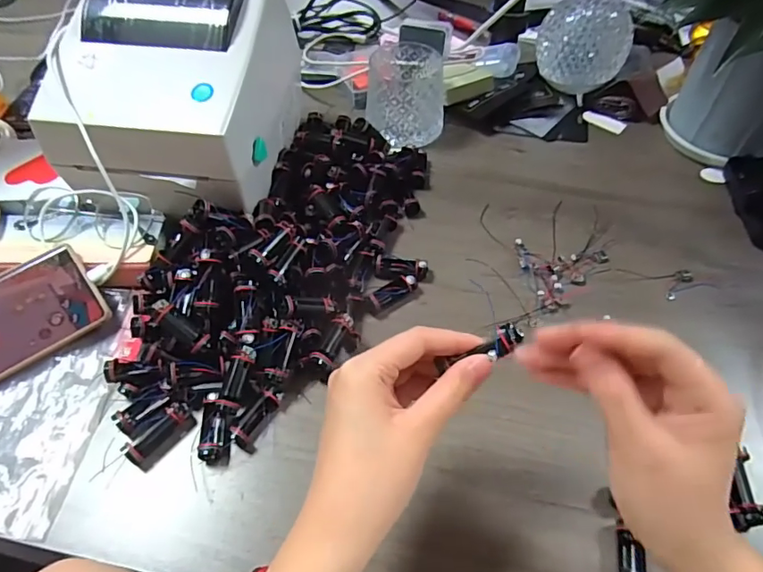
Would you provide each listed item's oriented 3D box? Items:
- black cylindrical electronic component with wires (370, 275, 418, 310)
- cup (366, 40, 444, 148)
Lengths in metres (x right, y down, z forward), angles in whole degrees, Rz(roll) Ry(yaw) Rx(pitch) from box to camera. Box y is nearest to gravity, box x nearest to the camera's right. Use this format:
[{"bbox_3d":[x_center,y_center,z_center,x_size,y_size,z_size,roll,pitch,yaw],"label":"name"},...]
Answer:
[{"bbox_3d":[0.010,0.005,0.438,0.046,0.016,0.017,-29,58,-19],"label":"black cylindrical electronic component with wires"},{"bbox_3d":[0.028,-0.212,0.564,0.084,0.075,0.098,7,54,6],"label":"cup"}]

